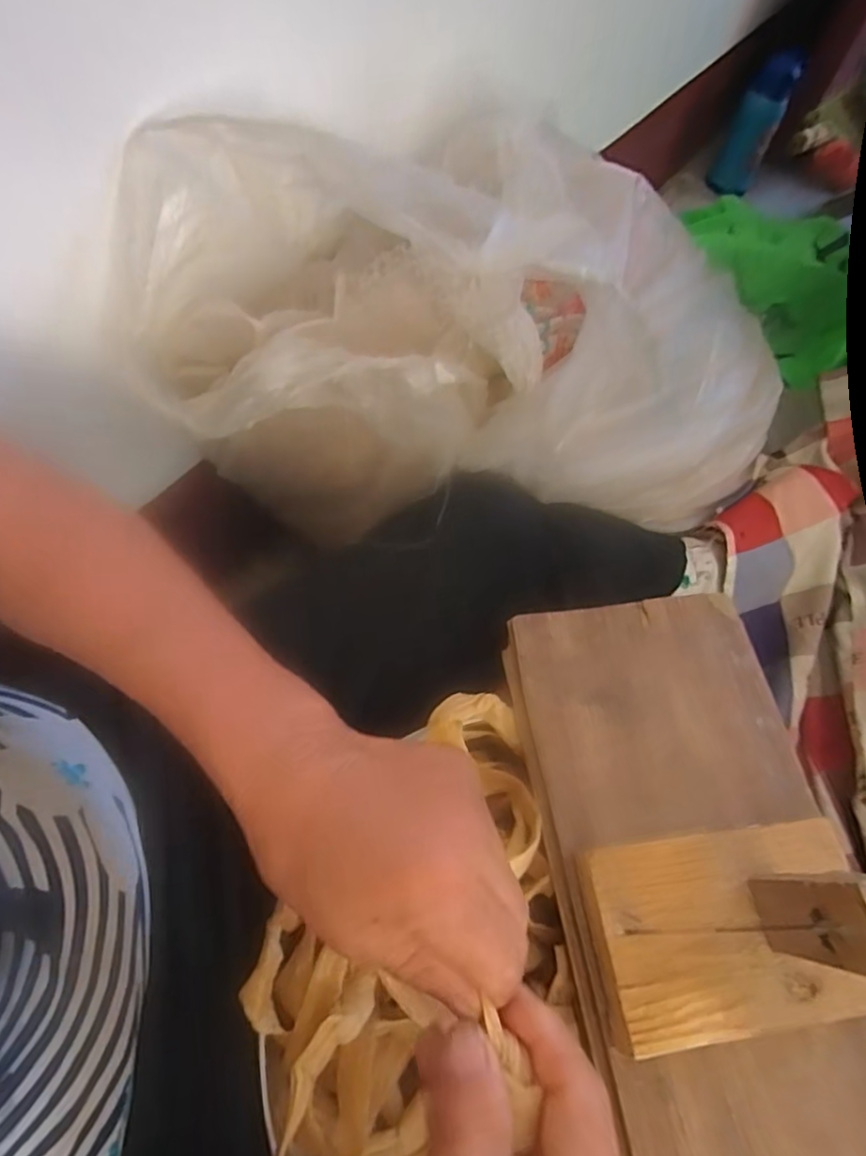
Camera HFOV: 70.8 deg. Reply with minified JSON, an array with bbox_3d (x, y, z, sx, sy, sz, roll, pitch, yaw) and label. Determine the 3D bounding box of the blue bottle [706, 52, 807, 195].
[{"bbox_3d":[0.588,-0.826,1.122,0.081,0.208,0.070,27,32,11],"label":"blue bottle"}]

